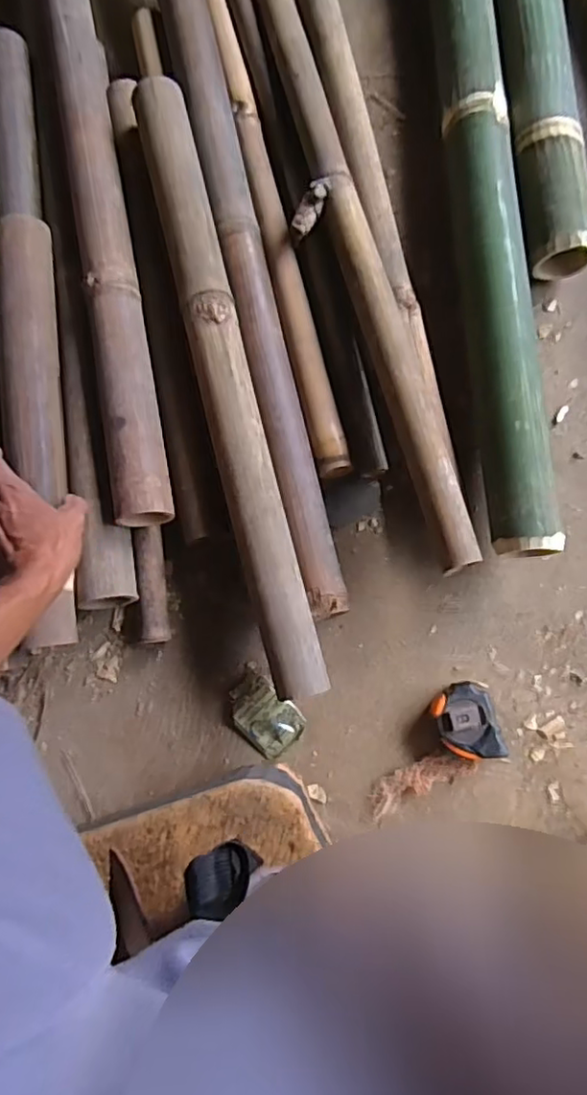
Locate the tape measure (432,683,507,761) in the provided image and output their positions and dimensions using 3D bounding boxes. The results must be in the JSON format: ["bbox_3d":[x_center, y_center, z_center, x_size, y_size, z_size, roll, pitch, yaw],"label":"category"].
[{"bbox_3d":[0.163,0.165,0.579,0.057,0.036,0.073,-15,81,3],"label":"tape measure"}]

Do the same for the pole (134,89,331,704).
[{"bbox_3d":[-0.061,-0.156,0.567,0.051,0.048,0.588,-14,82,2],"label":"pole"}]

